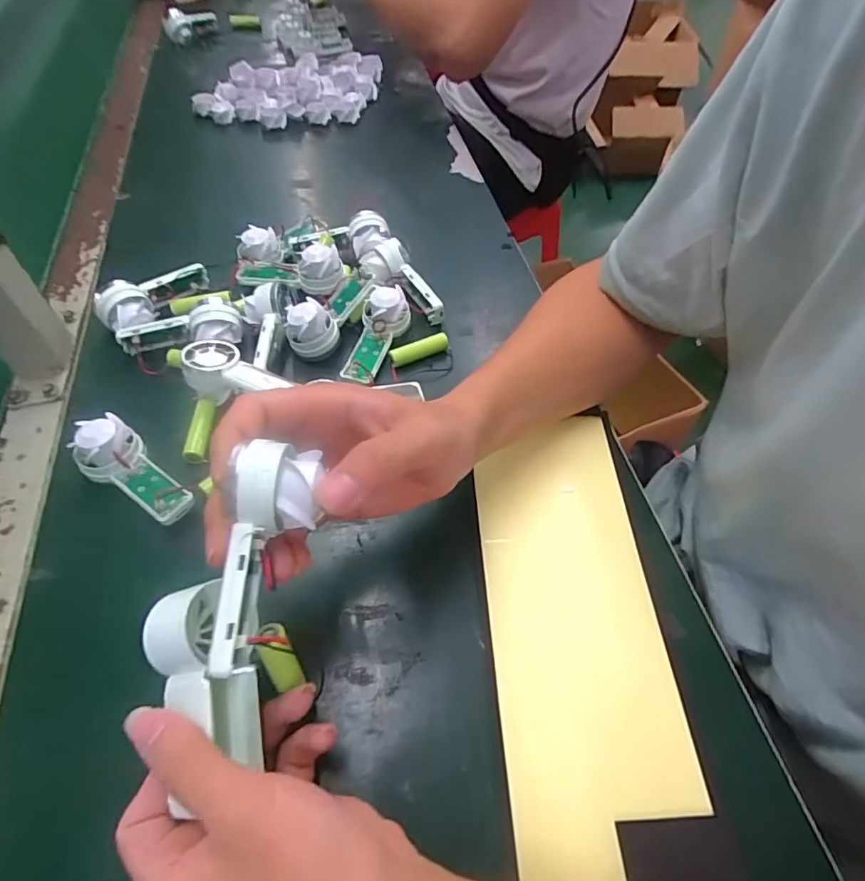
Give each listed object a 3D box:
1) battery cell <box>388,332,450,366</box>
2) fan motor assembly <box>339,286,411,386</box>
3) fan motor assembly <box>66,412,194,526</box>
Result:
[{"bbox_3d":[-0.011,-0.074,0.435,0.051,0.012,0.012,-22,58,-16],"label":"battery cell"},{"bbox_3d":[-0.046,-0.089,0.434,0.036,0.026,0.094,17,75,10],"label":"fan motor assembly"},{"bbox_3d":[-0.195,0.020,0.348,0.090,0.025,0.038,39,61,7],"label":"fan motor assembly"}]

